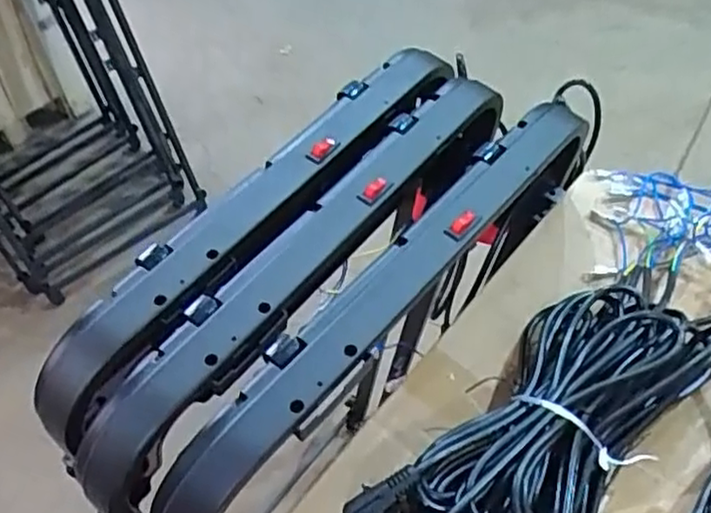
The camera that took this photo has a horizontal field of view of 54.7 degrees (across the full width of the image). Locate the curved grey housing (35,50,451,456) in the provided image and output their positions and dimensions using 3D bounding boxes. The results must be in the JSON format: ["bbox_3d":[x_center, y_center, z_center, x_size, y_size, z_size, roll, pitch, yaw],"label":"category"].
[{"bbox_3d":[-0.071,-0.038,0.552,0.066,0.076,0.428,32,59,27],"label":"curved grey housing"}]

